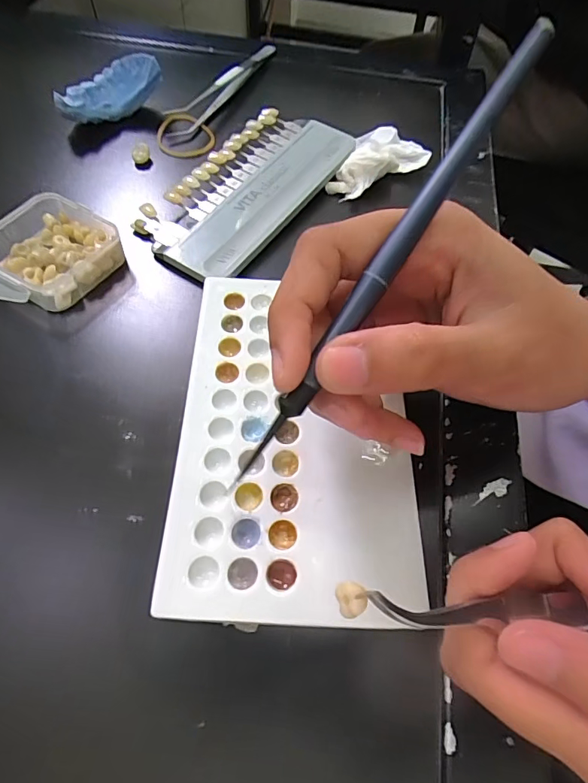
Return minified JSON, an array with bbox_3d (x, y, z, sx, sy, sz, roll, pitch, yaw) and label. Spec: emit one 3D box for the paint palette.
[{"bbox_3d":[0.000,0.012,0.184,0.092,0.005,0.147,2,59,-1],"label":"paint palette"}]

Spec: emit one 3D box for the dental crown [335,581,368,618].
[{"bbox_3d":[0.014,0.051,0.109,0.007,0.006,0.008,-10,60,-8],"label":"dental crown"}]

